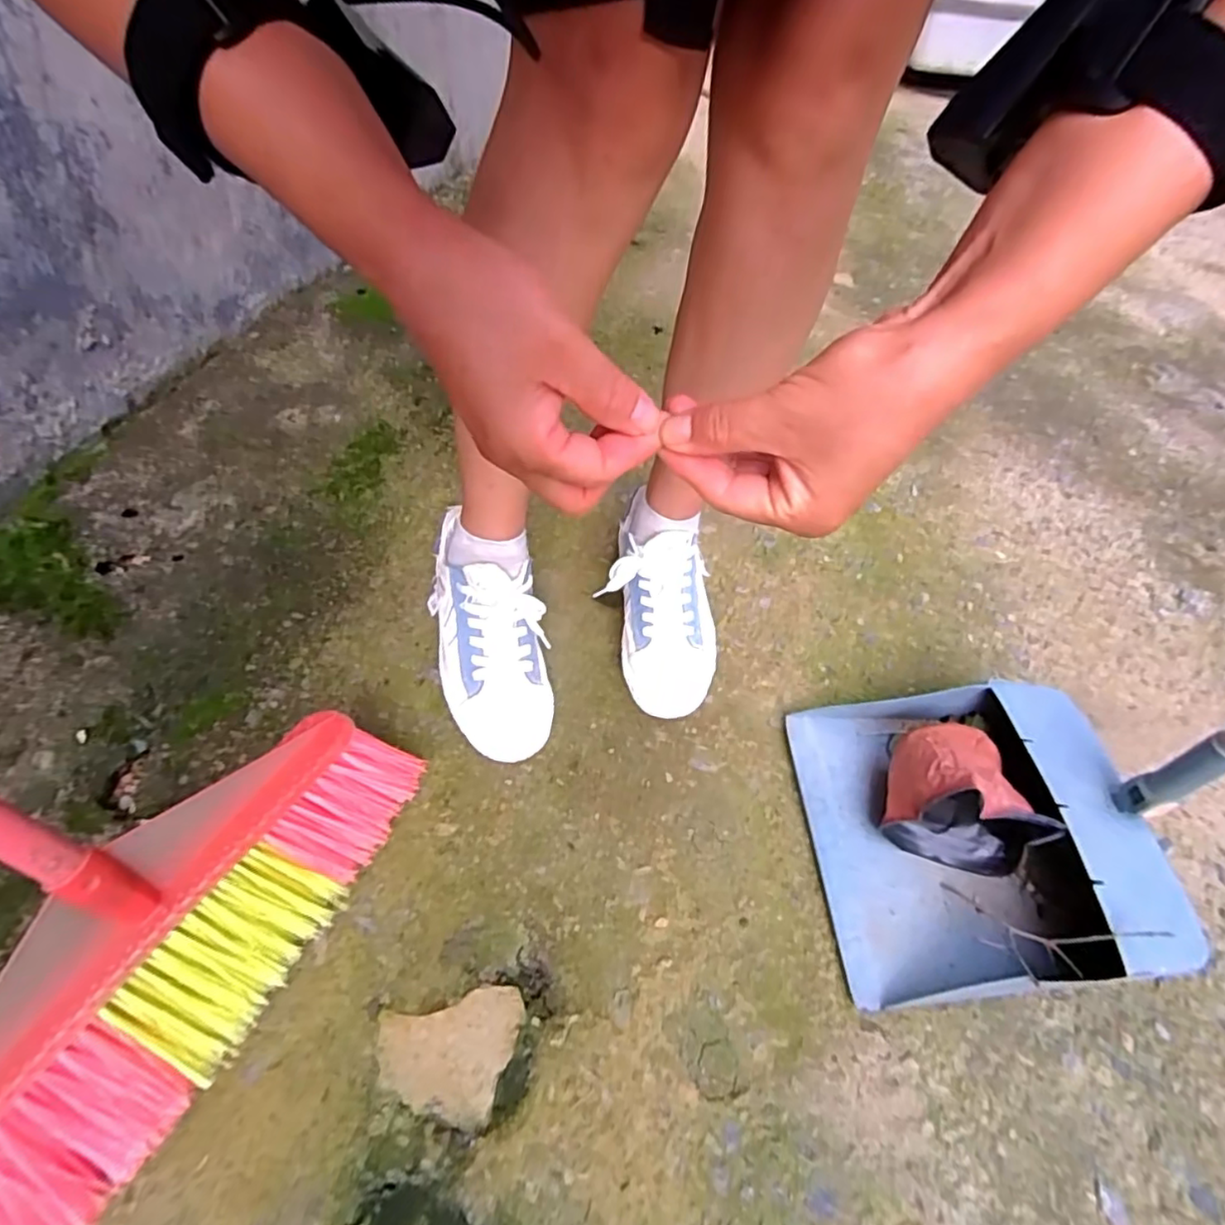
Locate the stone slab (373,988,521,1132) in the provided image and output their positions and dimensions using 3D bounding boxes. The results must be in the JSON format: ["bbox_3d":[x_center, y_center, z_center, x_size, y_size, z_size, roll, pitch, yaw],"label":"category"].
[{"bbox_3d":[-0.116,0.299,0.439,0.091,0.004,0.079,14,54,5],"label":"stone slab"}]

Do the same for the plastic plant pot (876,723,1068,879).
[{"bbox_3d":[0.286,0.149,0.520,0.116,0.094,0.099,17,54,8],"label":"plastic plant pot"}]

